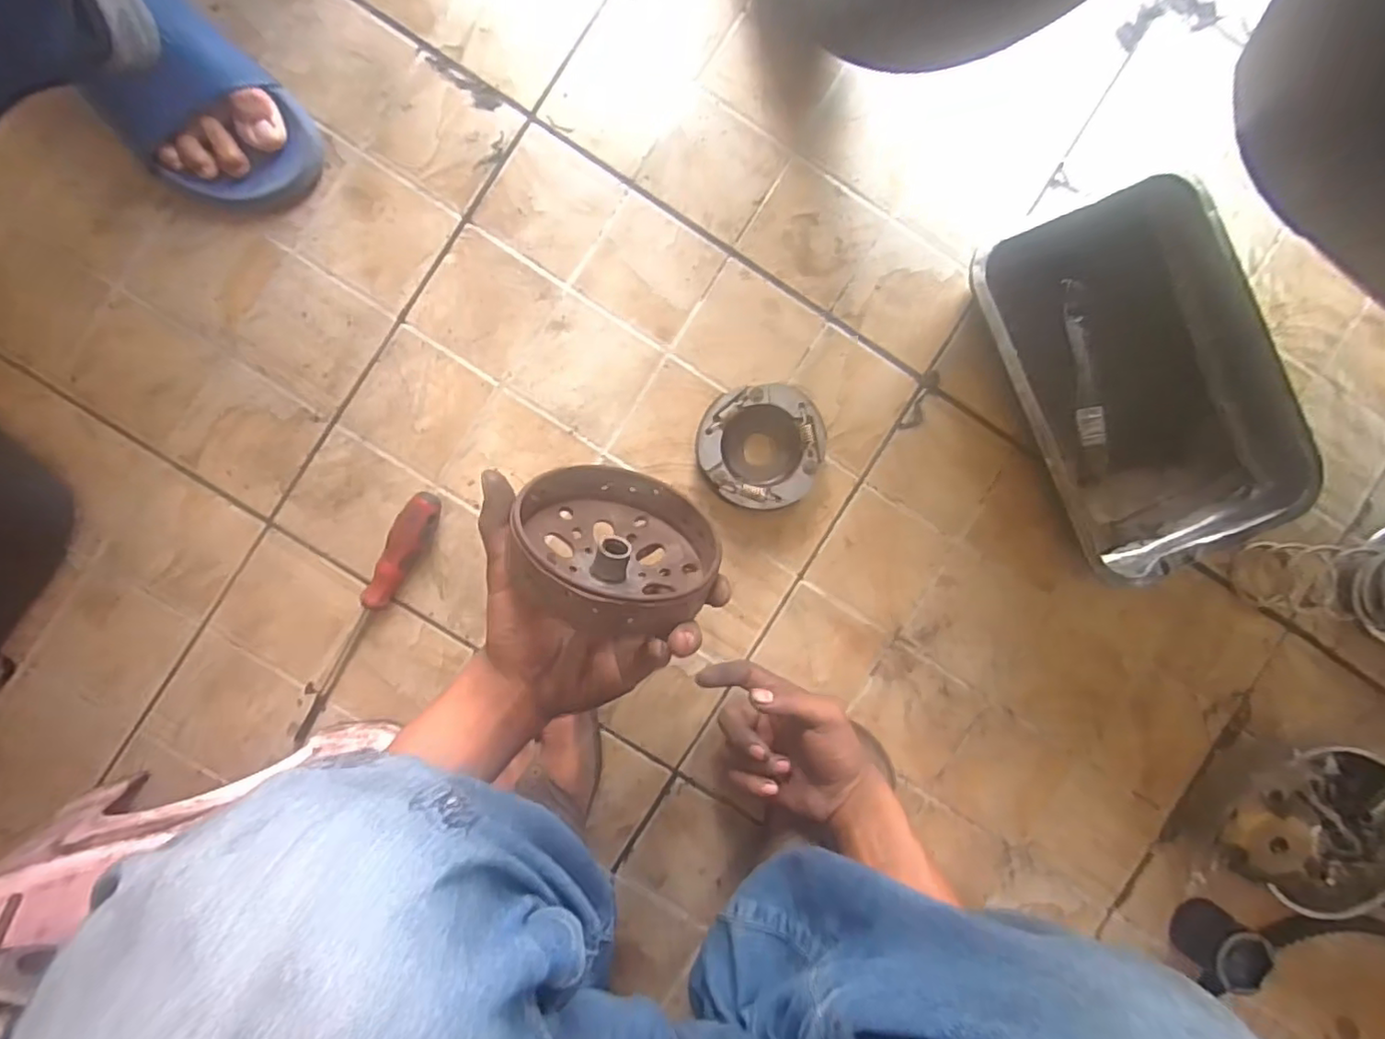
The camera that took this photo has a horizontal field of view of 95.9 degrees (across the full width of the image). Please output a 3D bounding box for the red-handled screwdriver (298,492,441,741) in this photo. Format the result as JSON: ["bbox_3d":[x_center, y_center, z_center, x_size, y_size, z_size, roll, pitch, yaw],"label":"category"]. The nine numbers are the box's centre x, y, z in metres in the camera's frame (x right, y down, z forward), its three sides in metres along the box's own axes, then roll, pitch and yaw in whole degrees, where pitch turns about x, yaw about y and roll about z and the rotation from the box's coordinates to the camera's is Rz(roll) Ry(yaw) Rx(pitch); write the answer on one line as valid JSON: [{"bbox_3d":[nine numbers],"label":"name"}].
[{"bbox_3d":[-0.268,0.082,0.510,0.026,0.030,0.230,30,89,-3],"label":"red-handled screwdriver"}]

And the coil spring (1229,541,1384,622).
[{"bbox_3d":[0.515,0.050,0.519,0.056,0.091,0.062,7,91,-3],"label":"coil spring"}]

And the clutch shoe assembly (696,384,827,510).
[{"bbox_3d":[0.056,-0.060,0.527,0.102,0.033,0.097,-5,91,-3],"label":"clutch shoe assembly"}]

